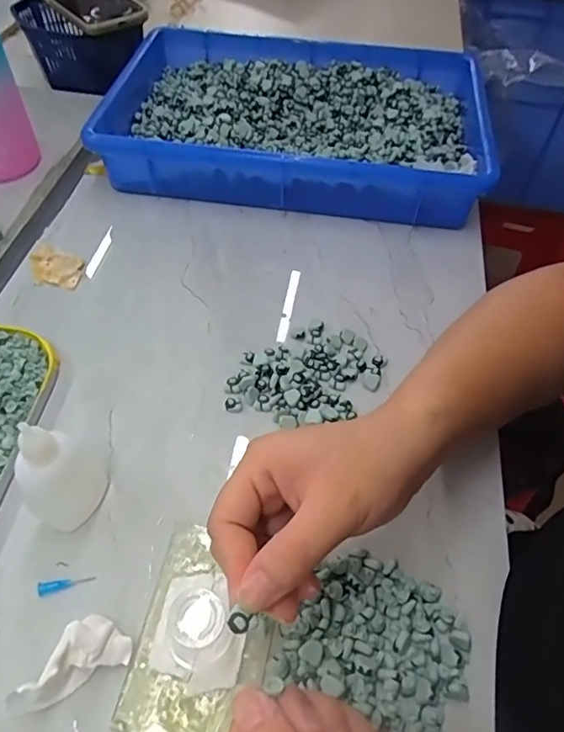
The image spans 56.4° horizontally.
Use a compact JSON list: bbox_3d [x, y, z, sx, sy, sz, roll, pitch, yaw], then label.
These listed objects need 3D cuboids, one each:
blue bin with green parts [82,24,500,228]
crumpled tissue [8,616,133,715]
[{"bbox_3d":[0.016,-0.251,0.542,0.361,0.065,0.237,8,53,3],"label":"blue bin with green parts"},{"bbox_3d":[-0.110,0.149,0.269,0.061,0.022,0.029,-20,57,-17],"label":"crumpled tissue"}]

